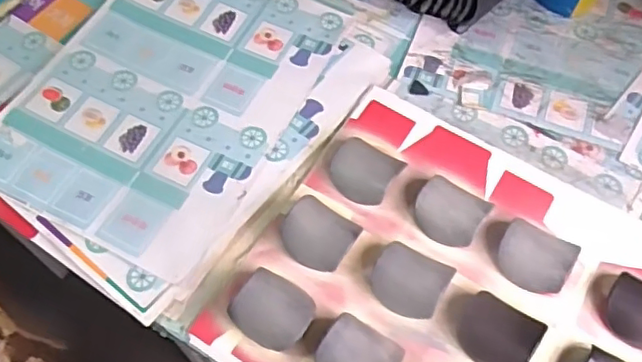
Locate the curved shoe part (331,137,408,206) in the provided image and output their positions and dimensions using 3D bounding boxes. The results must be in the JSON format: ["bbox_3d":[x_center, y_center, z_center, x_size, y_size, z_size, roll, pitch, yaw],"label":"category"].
[{"bbox_3d":[0.060,-0.012,0.845,0.094,0.047,0.087,27,63,13],"label":"curved shoe part"}]

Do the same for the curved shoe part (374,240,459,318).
[{"bbox_3d":[0.111,0.130,0.772,0.092,0.042,0.081,29,63,14],"label":"curved shoe part"}]

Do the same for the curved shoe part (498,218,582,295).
[{"bbox_3d":[0.278,0.100,0.787,0.093,0.042,0.085,32,66,15],"label":"curved shoe part"}]

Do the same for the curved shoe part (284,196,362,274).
[{"bbox_3d":[-0.004,0.072,0.796,0.090,0.045,0.083,30,63,15],"label":"curved shoe part"}]

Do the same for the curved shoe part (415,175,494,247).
[{"bbox_3d":[0.173,0.043,0.814,0.092,0.054,0.083,29,65,14],"label":"curved shoe part"}]

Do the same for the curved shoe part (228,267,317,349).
[{"bbox_3d":[-0.058,0.159,0.743,0.094,0.059,0.087,34,66,16],"label":"curved shoe part"}]

